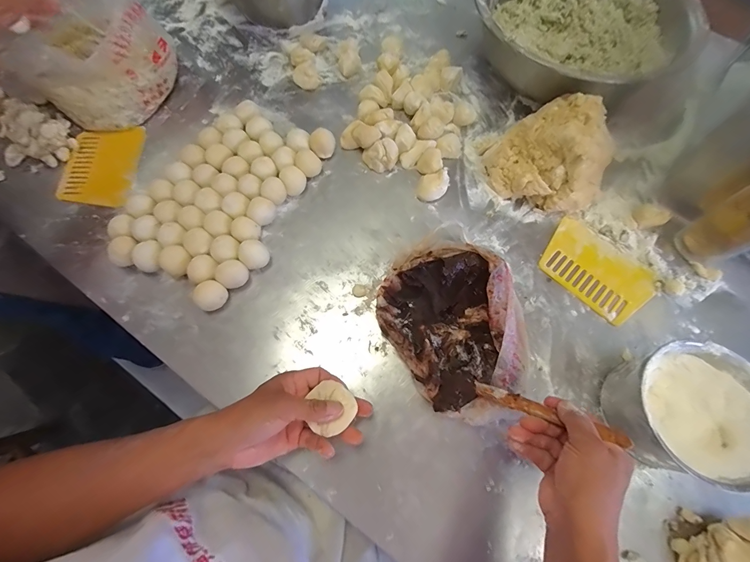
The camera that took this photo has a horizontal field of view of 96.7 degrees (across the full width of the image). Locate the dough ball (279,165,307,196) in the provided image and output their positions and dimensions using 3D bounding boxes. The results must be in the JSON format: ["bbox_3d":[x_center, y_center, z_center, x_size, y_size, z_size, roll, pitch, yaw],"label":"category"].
[{"bbox_3d":[-0.136,-0.167,0.561,0.039,0.030,0.038,0,68,-1],"label":"dough ball"}]

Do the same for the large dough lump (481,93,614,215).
[{"bbox_3d":[0.285,-0.213,0.543,0.173,0.108,0.159,0,68,-1],"label":"large dough lump"}]

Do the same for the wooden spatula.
[{"bbox_3d":[0.197,0.154,0.389,0.162,0.006,0.026,14,35,37],"label":"wooden spatula"}]

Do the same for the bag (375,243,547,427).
[{"bbox_3d":[0.115,0.066,0.452,0.176,0.071,0.236,-21,70,-9],"label":"bag"}]

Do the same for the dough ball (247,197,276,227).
[{"bbox_3d":[-0.182,-0.111,0.540,0.043,0.032,0.035,-40,74,-15],"label":"dough ball"}]

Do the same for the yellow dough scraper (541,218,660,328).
[{"bbox_3d":[0.347,-0.015,0.523,0.164,0.004,0.113,40,75,12],"label":"yellow dough scraper"}]

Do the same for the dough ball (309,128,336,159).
[{"bbox_3d":[-0.091,-0.237,0.582,0.044,0.039,0.037,-11,69,-6],"label":"dough ball"}]

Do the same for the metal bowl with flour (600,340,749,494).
[{"bbox_3d":[0.372,0.159,0.410,0.148,0.091,0.145,0,68,-1],"label":"metal bowl with flour"}]

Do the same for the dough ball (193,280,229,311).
[{"bbox_3d":[-0.238,0.023,0.485,0.039,0.026,0.042,0,68,-1],"label":"dough ball"}]

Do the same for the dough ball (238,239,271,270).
[{"bbox_3d":[-0.183,-0.039,0.508,0.038,0.036,0.041,0,68,-1],"label":"dough ball"}]

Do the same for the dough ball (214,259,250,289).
[{"bbox_3d":[-0.211,-0.008,0.498,0.037,0.031,0.041,40,73,14],"label":"dough ball"}]

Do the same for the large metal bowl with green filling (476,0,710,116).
[{"bbox_3d":[0.374,-0.484,0.645,0.347,0.123,0.369,0,68,-1],"label":"large metal bowl with green filling"}]

